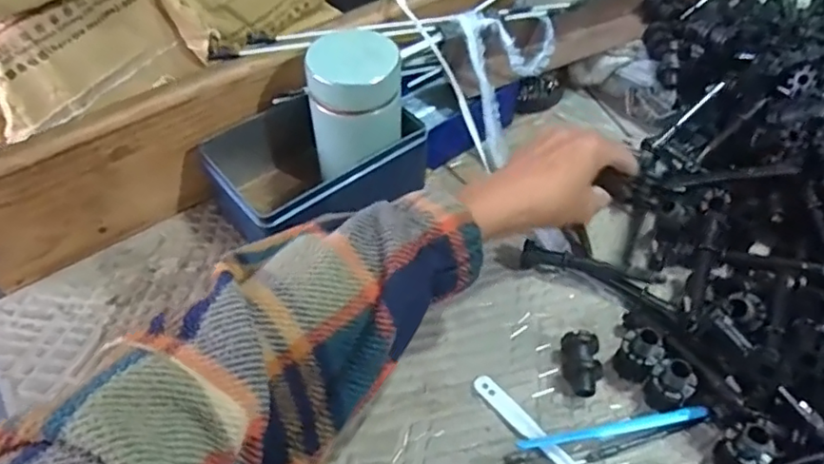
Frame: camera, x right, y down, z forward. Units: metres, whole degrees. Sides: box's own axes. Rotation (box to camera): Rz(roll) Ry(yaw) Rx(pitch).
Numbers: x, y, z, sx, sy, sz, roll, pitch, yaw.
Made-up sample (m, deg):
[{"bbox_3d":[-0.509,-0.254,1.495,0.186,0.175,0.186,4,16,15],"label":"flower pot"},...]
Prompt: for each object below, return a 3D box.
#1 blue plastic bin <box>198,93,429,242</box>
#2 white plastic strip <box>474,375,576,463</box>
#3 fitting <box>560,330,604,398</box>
[{"bbox_3d":[-0.076,-0.046,0.450,0.142,0.064,0.102,-34,57,-24],"label":"blue plastic bin"},{"bbox_3d":[0.088,0.133,0.336,0.014,0.010,0.141,-34,57,-24],"label":"white plastic strip"},{"bbox_3d":[0.105,0.083,0.367,0.023,0.023,0.040,4,50,5],"label":"fitting"}]

